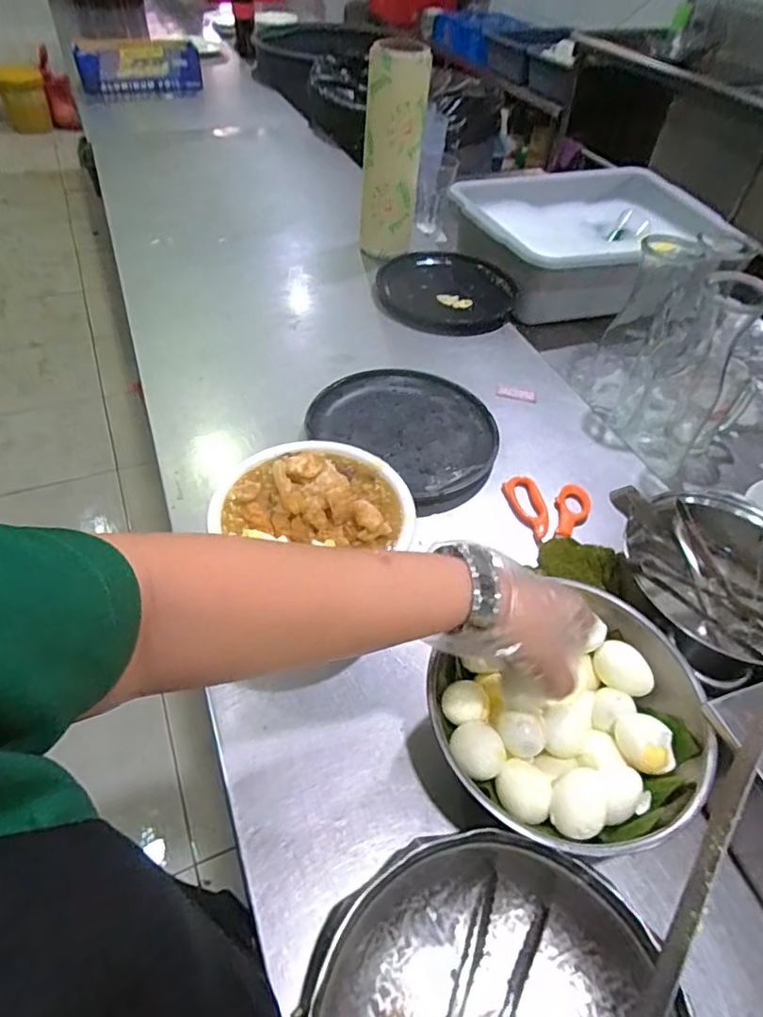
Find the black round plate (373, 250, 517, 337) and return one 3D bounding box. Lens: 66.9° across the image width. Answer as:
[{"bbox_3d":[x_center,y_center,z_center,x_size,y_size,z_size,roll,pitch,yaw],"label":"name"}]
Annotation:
[{"bbox_3d":[0.113,-0.389,1.012,0.237,0.037,0.228,8,47,1],"label":"black round plate"}]

